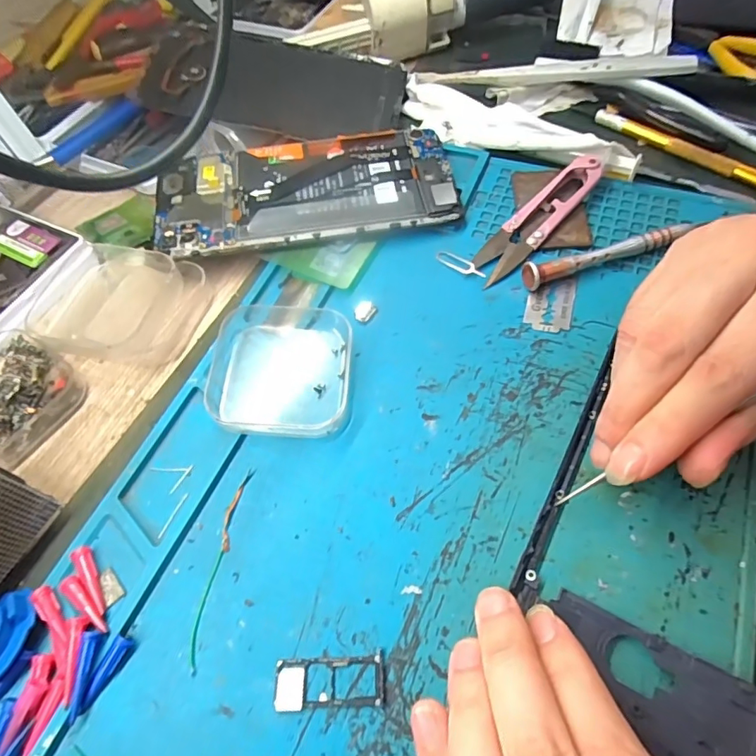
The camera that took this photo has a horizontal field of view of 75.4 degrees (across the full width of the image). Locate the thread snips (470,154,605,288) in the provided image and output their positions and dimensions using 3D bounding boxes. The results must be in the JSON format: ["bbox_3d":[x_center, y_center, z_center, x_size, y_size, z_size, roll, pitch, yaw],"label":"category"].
[{"bbox_3d":[0.088,-0.089,0.266,0.099,0.015,0.022,-42,65,-18],"label":"thread snips"}]

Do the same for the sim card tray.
[{"bbox_3d":[-0.017,0.106,0.171,0.038,0.004,0.016,-4,60,3],"label":"sim card tray"}]

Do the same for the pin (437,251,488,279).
[{"bbox_3d":[0.044,-0.061,0.261,0.031,0.004,0.009,32,76,27],"label":"pin"}]

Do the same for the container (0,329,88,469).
[{"bbox_3d":[-0.187,0.005,0.240,0.070,0.019,0.058,19,64,13],"label":"container"}]

